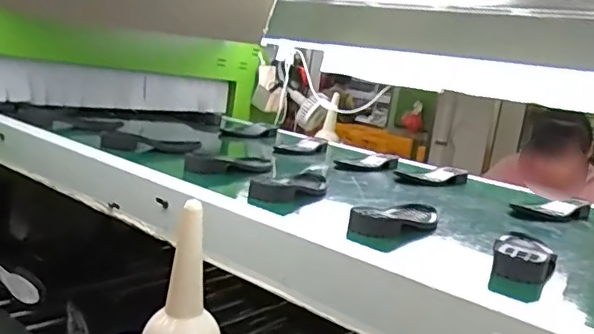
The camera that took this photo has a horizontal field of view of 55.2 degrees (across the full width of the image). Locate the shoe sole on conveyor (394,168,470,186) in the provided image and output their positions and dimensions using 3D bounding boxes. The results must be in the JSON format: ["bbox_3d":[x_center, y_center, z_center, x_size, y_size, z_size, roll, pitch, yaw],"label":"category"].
[{"bbox_3d":[0.286,0.018,1.223,0.185,0.027,0.077,-1,11,-31],"label":"shoe sole on conveyor"}]

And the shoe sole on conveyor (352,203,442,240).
[{"bbox_3d":[0.151,0.073,0.811,0.069,0.034,0.198,13,13,38],"label":"shoe sole on conveyor"}]

